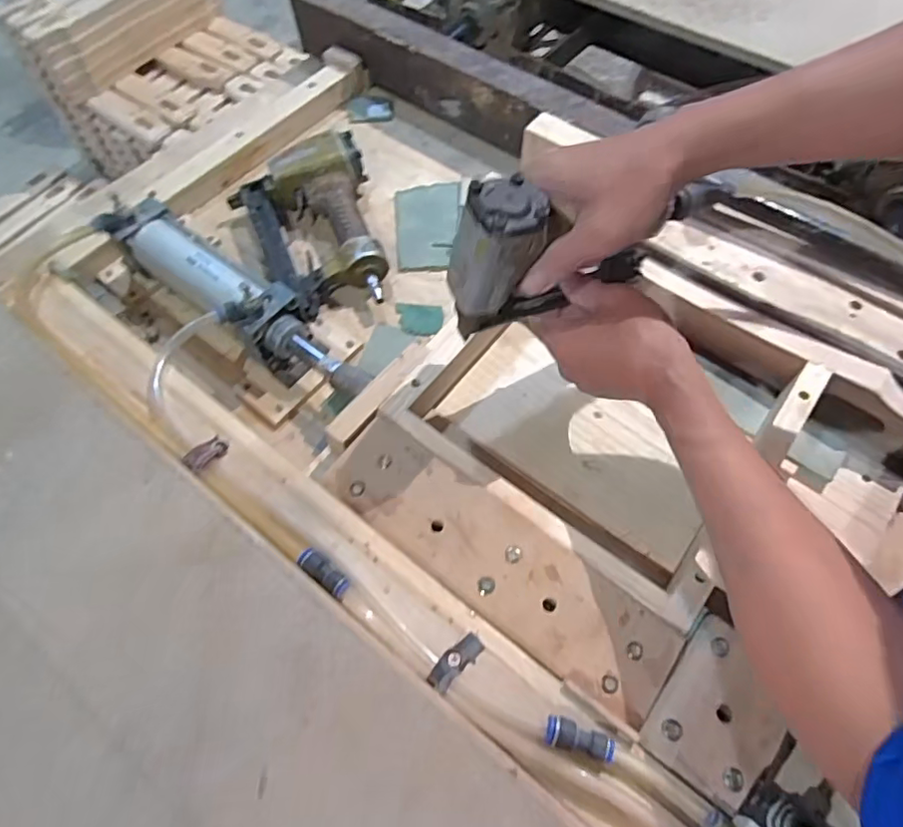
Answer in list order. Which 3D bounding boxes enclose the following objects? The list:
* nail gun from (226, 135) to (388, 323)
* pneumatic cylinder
[{"bbox_3d":[-0.151,-0.206,0.632,0.153,0.062,0.214,-18,63,-9],"label":"nail gun"},{"bbox_3d":[-0.208,-0.109,0.561,0.310,0.085,0.067,33,67,16],"label":"pneumatic cylinder"}]

